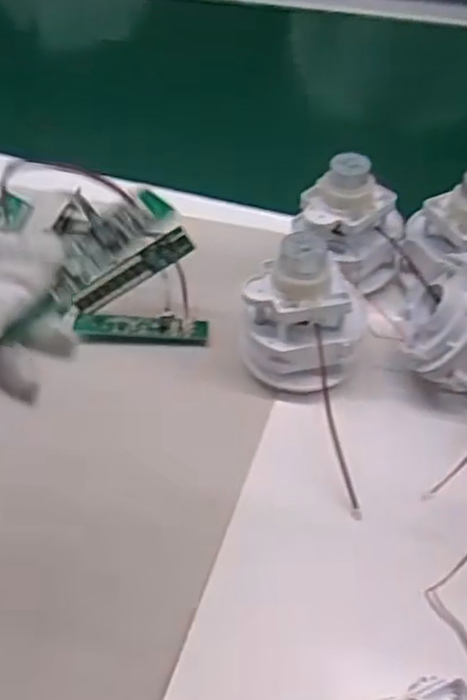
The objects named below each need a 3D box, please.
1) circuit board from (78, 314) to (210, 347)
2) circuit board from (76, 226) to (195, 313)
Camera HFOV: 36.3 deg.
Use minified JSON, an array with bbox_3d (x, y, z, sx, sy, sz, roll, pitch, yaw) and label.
[{"bbox_3d":[-0.056,-0.014,0.432,0.079,0.008,0.022,1,48,0],"label":"circuit board"},{"bbox_3d":[-0.062,-0.047,0.430,0.083,0.015,0.009,-29,46,17],"label":"circuit board"}]

